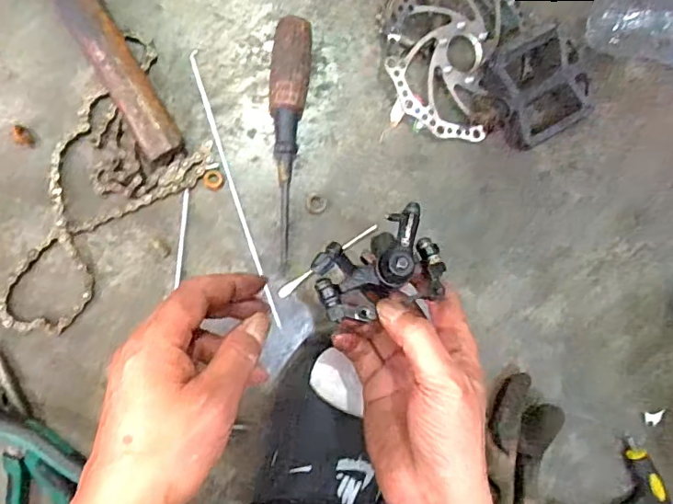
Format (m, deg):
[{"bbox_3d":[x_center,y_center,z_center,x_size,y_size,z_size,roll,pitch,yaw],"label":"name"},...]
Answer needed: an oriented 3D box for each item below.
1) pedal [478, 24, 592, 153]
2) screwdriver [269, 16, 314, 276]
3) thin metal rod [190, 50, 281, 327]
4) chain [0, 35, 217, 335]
[{"bbox_3d":[0.182,-0.149,0.467,0.082,0.035,0.091,-30,96,-7],"label":"pedal"},{"bbox_3d":[-0.044,-0.092,0.436,0.031,0.035,0.199,5,91,-10],"label":"screwdriver"},{"bbox_3d":[-0.088,-0.052,0.446,0.006,0.004,0.244,-18,94,-8],"label":"thin metal rod"},{"bbox_3d":[-0.187,-0.044,0.421,0.107,0.017,0.248,31,87,-9],"label":"chain"}]

